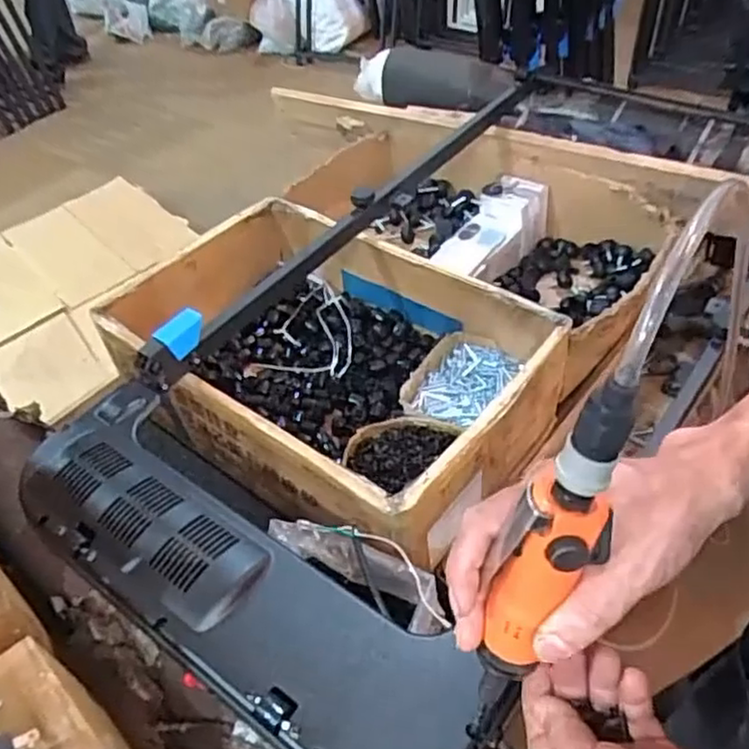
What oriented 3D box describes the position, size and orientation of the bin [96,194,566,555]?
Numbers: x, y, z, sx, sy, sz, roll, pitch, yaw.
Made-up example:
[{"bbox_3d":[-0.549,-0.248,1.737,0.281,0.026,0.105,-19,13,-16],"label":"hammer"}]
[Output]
[{"bbox_3d":[-0.066,-0.020,0.920,0.536,0.166,0.351,28,56,29],"label":"bin"}]

